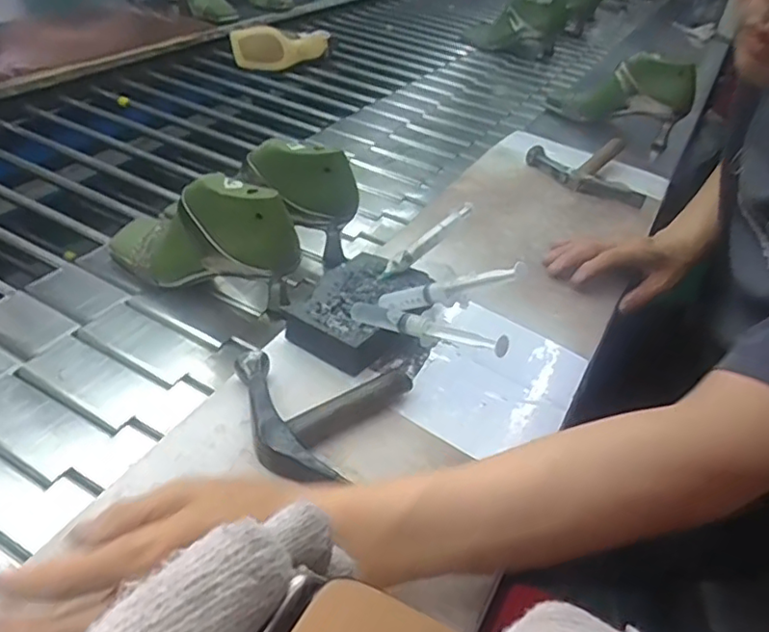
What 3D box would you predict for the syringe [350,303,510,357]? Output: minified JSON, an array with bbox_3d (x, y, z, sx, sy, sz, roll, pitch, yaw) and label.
[{"bbox_3d":[0.028,0.009,0.486,0.155,0.019,0.014,14,34,43],"label":"syringe"}]

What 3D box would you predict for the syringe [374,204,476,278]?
[{"bbox_3d":[0.041,-0.073,0.601,0.118,0.017,0.015,-41,56,-18],"label":"syringe"}]

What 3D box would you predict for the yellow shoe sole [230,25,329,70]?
[{"bbox_3d":[-0.209,-0.540,1.266,0.197,0.079,0.039,-11,26,-21],"label":"yellow shoe sole"}]

